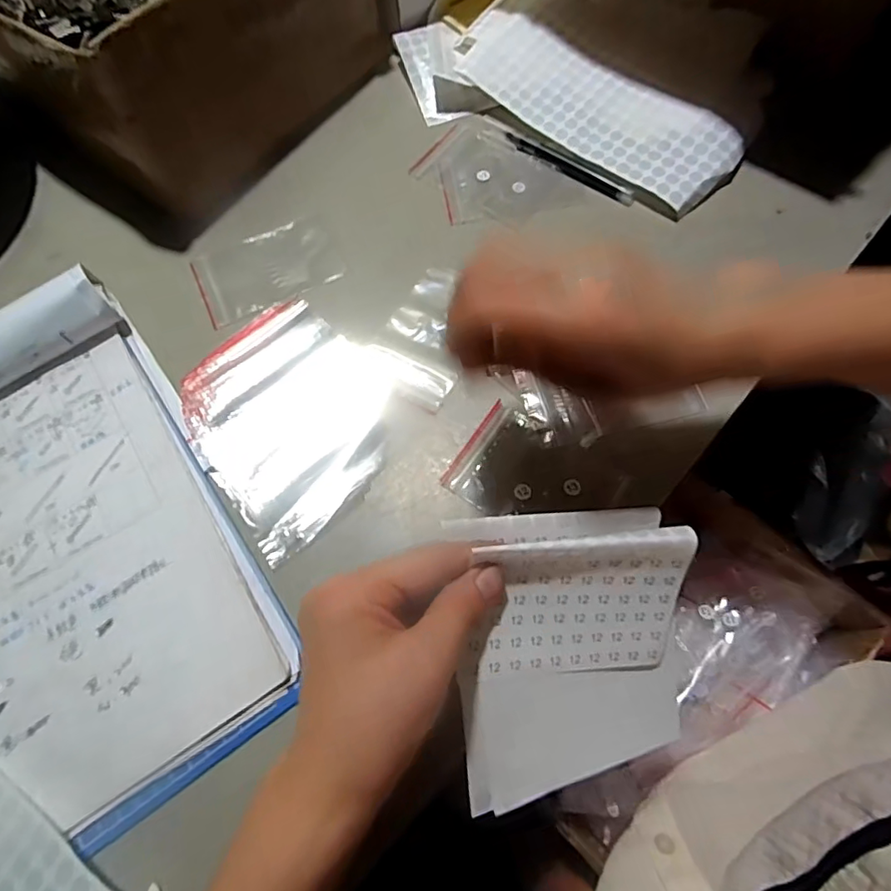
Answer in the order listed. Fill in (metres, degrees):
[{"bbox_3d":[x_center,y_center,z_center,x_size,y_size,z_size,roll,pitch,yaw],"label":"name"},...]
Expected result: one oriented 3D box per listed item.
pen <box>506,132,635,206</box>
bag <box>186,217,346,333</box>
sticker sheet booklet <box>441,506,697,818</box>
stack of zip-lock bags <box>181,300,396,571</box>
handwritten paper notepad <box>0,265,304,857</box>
[{"bbox_3d":[0.096,-0.218,0.429,0.116,0.010,0.011,35,74,16],"label":"pen"},{"bbox_3d":[-0.133,-0.133,0.412,0.104,0.005,0.068,-24,71,-8],"label":"bag"},{"bbox_3d":[0.071,0.111,0.289,0.128,0.026,0.150,-6,95,-16],"label":"sticker sheet booklet"},{"bbox_3d":[-0.098,-0.023,0.354,0.125,0.011,0.151,-37,70,-11],"label":"stack of zip-lock bags"},{"bbox_3d":[-0.237,0.066,0.312,0.211,0.030,0.298,-33,70,-10],"label":"handwritten paper notepad"}]

